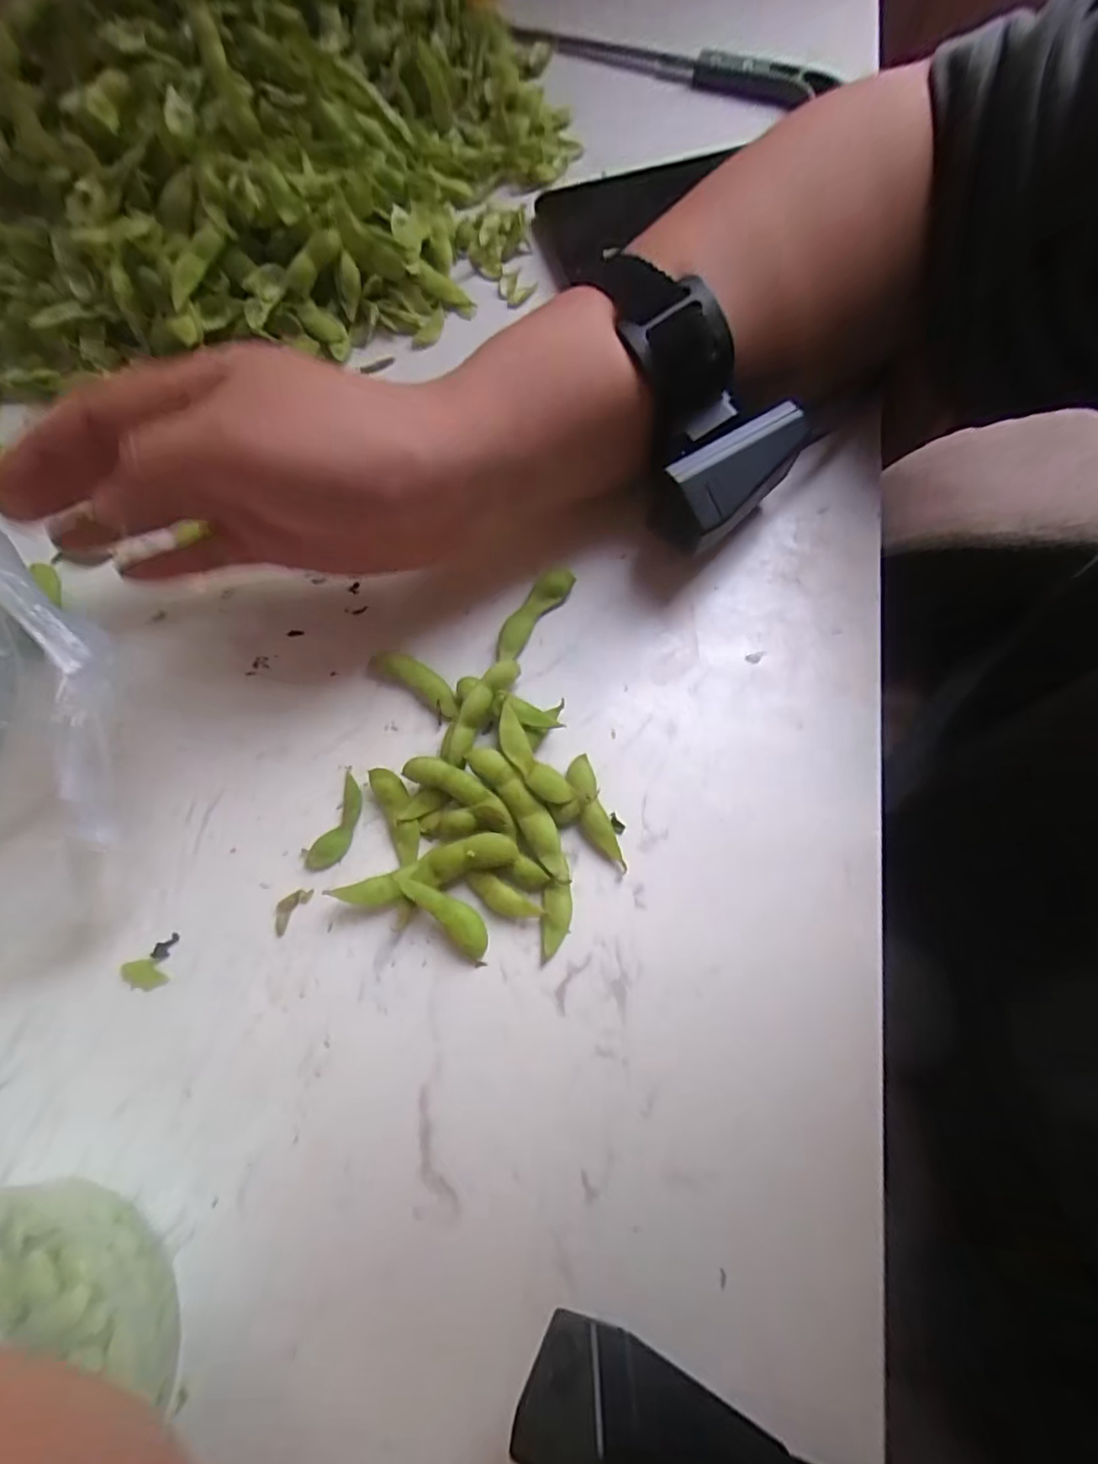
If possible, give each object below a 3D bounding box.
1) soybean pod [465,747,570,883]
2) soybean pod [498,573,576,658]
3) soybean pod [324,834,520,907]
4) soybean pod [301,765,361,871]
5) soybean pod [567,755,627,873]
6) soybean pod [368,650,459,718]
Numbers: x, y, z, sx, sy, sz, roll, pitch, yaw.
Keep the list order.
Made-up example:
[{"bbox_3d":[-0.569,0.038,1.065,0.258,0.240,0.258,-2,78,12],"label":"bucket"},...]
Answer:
[{"bbox_3d":[-0.010,0.031,0.229,0.013,0.012,0.060,-36,76,-10],"label":"soybean pod"},{"bbox_3d":[-0.008,-0.051,0.257,0.013,0.007,0.049,34,76,11],"label":"soybean pod"},{"bbox_3d":[-0.035,0.048,0.223,0.045,0.011,0.014,-16,73,-4],"label":"soybean pod"},{"bbox_3d":[-0.085,0.036,0.236,0.016,0.004,0.041,21,74,7],"label":"soybean pod"},{"bbox_3d":[0.017,0.032,0.230,0.011,0.012,0.047,-17,73,-4],"label":"soybean pod"},{"bbox_3d":[-0.056,-0.022,0.252,0.045,0.006,0.014,30,76,10],"label":"soybean pod"}]

